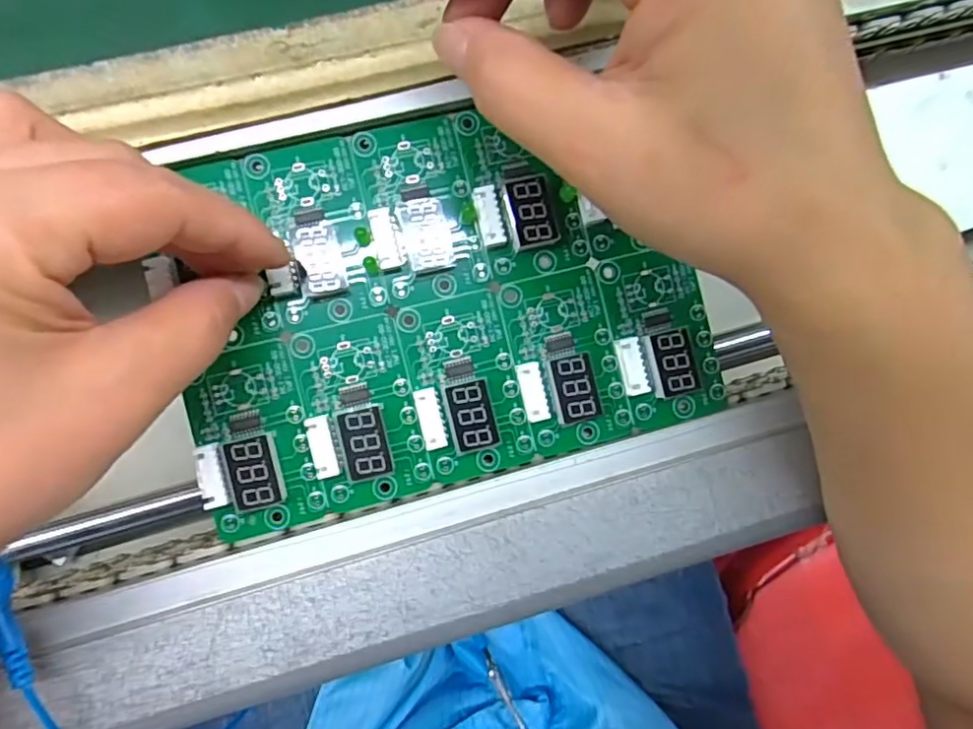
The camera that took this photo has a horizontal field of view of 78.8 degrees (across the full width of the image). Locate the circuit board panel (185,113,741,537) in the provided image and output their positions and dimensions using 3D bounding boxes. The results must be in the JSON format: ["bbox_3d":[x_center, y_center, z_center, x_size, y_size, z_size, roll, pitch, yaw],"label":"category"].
[{"bbox_3d":[-0.015,-0.024,0.202,0.173,0.010,0.123,-14,91,-6],"label":"circuit board panel"}]

